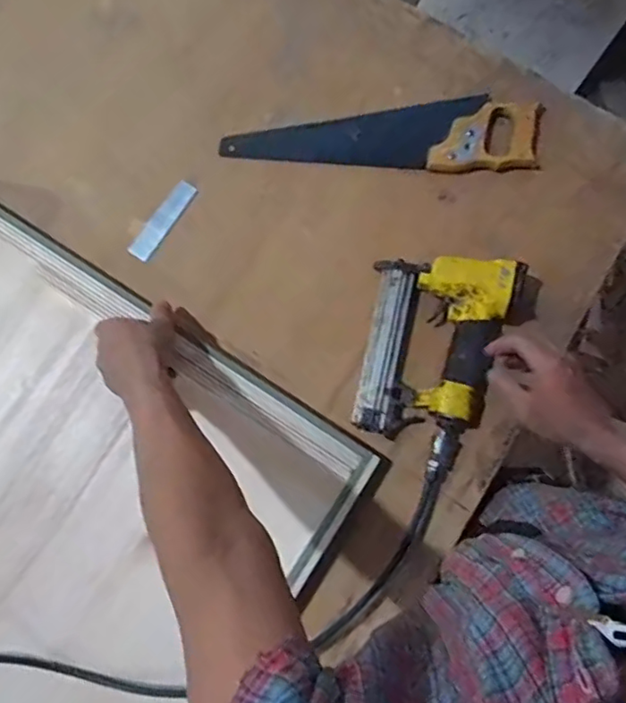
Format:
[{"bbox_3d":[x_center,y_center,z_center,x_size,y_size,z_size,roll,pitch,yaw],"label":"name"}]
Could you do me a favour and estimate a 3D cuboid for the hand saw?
[{"bbox_3d":[0.087,-0.286,0.767,0.400,0.021,0.103,1,79,1],"label":"hand saw"}]

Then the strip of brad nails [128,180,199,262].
[{"bbox_3d":[-0.191,-0.169,0.758,0.030,0.004,0.116,33,81,7],"label":"strip of brad nails"}]

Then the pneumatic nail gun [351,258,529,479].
[{"bbox_3d":[0.140,0.011,0.689,0.159,0.062,0.241,8,79,2],"label":"pneumatic nail gun"}]

